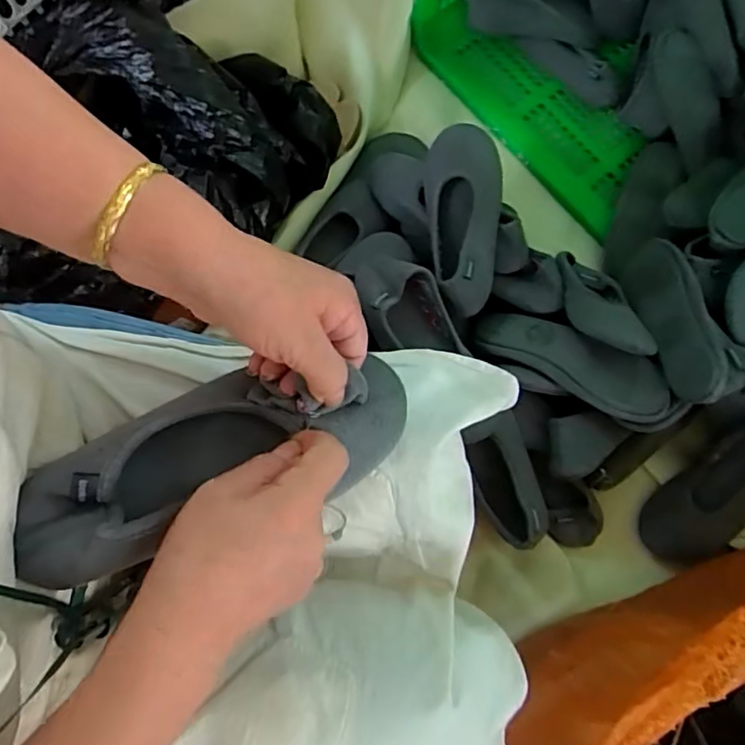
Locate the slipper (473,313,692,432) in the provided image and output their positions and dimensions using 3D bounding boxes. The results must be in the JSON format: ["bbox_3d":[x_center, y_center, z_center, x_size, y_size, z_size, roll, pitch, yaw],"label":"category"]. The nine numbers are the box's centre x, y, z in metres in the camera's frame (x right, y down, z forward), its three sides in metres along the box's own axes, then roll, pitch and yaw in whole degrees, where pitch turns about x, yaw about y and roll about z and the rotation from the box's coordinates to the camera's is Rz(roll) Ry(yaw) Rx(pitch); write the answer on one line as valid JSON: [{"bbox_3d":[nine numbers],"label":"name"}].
[{"bbox_3d":[0.252,-0.006,0.711,0.257,0.058,0.078,28,79,6],"label":"slipper"}]

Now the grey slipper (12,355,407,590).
[{"bbox_3d":[-0.088,0.046,0.340,0.225,0.044,0.085,-19,78,-16],"label":"grey slipper"}]

